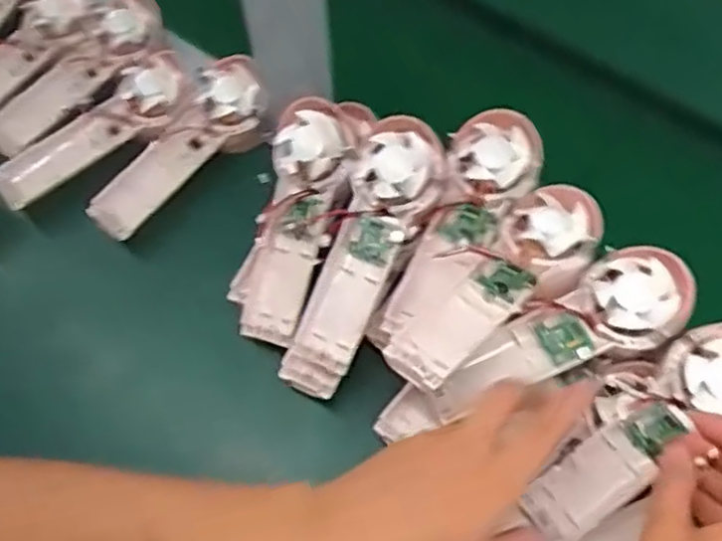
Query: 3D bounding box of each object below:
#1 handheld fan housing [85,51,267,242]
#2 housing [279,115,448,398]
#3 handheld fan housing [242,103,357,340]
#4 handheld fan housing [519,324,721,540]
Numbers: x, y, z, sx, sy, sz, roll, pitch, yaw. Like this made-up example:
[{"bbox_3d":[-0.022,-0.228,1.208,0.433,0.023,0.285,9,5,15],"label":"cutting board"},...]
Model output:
[{"bbox_3d":[-0.141,-0.096,0.567,0.059,0.037,0.171,35,71,17],"label":"handheld fan housing"},{"bbox_3d":[0.000,-0.009,0.491,0.057,0.032,0.198,24,92,13],"label":"housing"},{"bbox_3d":[-0.049,-0.035,0.506,0.057,0.028,0.170,15,94,9],"label":"handheld fan housing"},{"bbox_3d":[0.178,0.102,0.430,0.174,0.023,0.065,-41,68,9],"label":"handheld fan housing"}]

